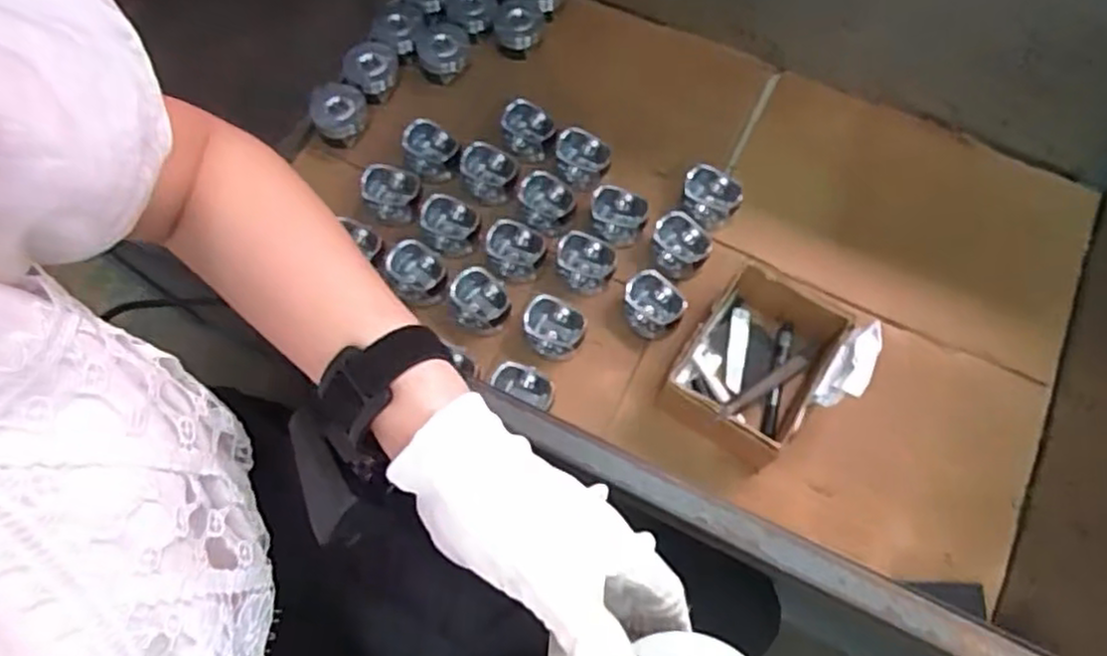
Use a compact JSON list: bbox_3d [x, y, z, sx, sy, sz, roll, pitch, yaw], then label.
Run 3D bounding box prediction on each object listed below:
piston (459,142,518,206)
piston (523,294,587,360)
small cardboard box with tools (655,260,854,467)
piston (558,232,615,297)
[{"bbox_3d":[-0.089,-0.218,1.020,0.075,0.049,0.084,-9,70,-2],"label":"piston"},{"bbox_3d":[-0.001,0.001,0.937,0.079,0.052,0.072,0,69,1],"label":"piston"},{"bbox_3d":[0.245,0.046,0.901,0.145,0.105,0.199,30,73,12],"label":"small cardboard box with tools"},{"bbox_3d":[0.045,-0.088,0.975,0.078,0.039,0.078,4,70,2],"label":"piston"}]

